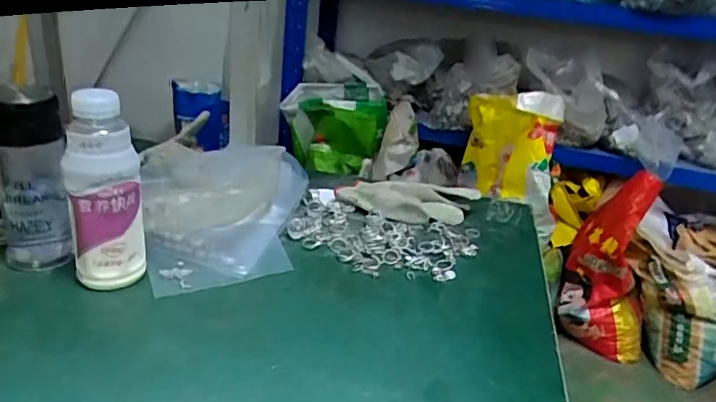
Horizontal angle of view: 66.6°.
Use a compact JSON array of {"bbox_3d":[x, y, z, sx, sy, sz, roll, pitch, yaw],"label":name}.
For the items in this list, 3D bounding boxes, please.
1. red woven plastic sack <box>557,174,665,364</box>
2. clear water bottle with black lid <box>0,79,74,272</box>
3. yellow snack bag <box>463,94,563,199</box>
[{"bbox_3d":[0.789,0.214,1.681,0.277,0.570,0.162,20,26,26],"label":"red woven plastic sack"},{"bbox_3d":[-0.331,-0.016,0.550,0.059,0.186,0.067,-11,29,-35],"label":"clear water bottle with black lid"},{"bbox_3d":[0.467,-0.167,1.628,0.265,0.303,0.073,3,9,-3],"label":"yellow snack bag"}]

